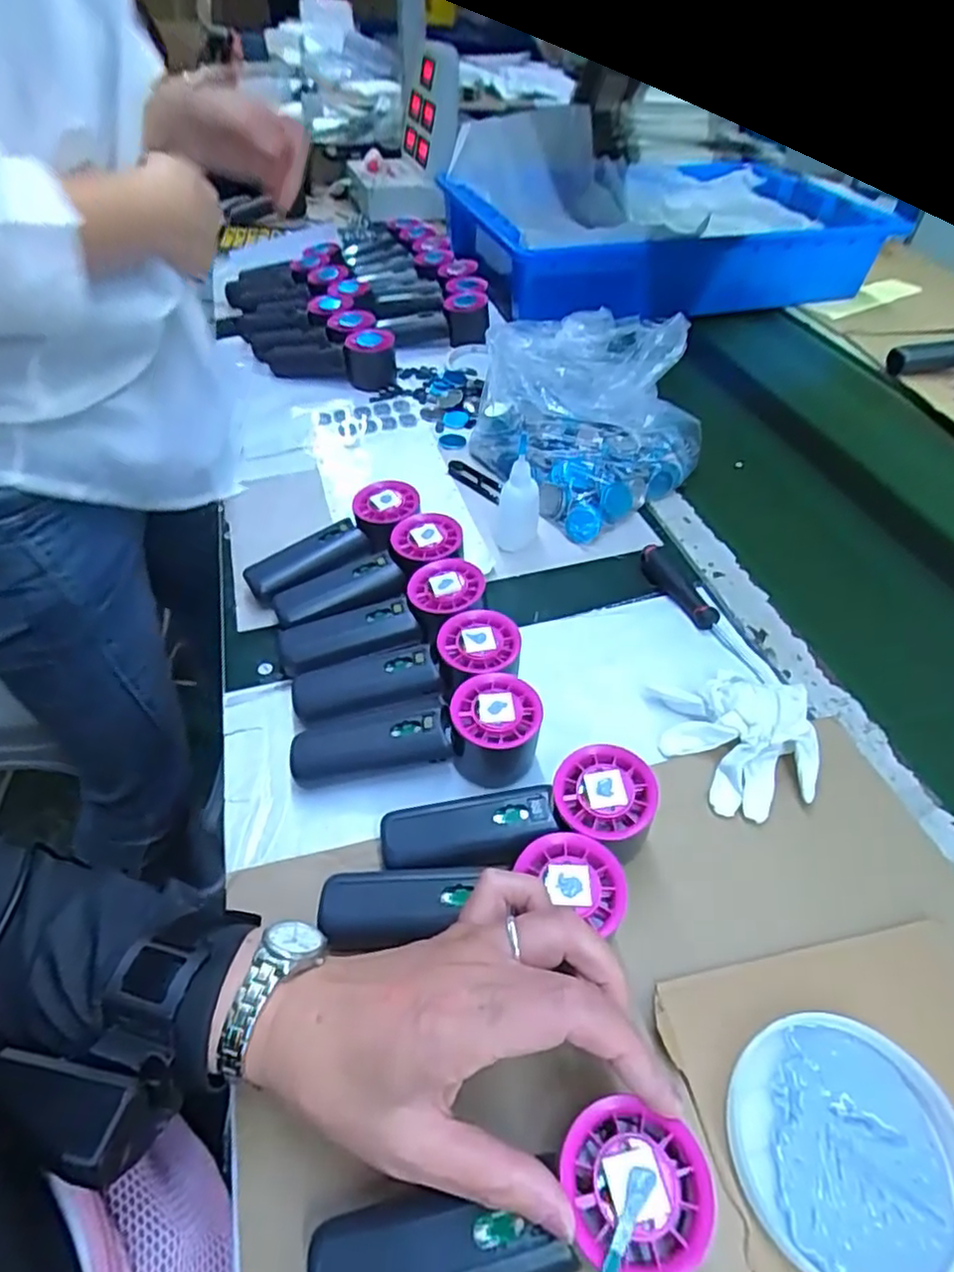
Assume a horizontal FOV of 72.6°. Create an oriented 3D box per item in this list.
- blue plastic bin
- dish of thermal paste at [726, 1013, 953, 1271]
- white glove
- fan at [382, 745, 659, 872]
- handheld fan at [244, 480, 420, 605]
[{"bbox_3d":[0.273,-0.672,1.063,0.618,0.132,0.454,-16,49,-14],"label":"blue plastic bin"},{"bbox_3d":[0.167,0.227,0.289,0.101,0.017,0.096,0,47,0],"label":"dish of thermal paste"},{"bbox_3d":[0.172,0.066,0.429,0.093,0.038,0.101,-2,47,-1],"label":"white glove"},{"bbox_3d":[0.025,0.112,0.372,0.154,0.054,0.057,-10,48,-9],"label":"fan"},{"bbox_3d":[-0.113,-0.069,0.543,0.149,0.059,0.056,-31,54,-26],"label":"handheld fan"}]

